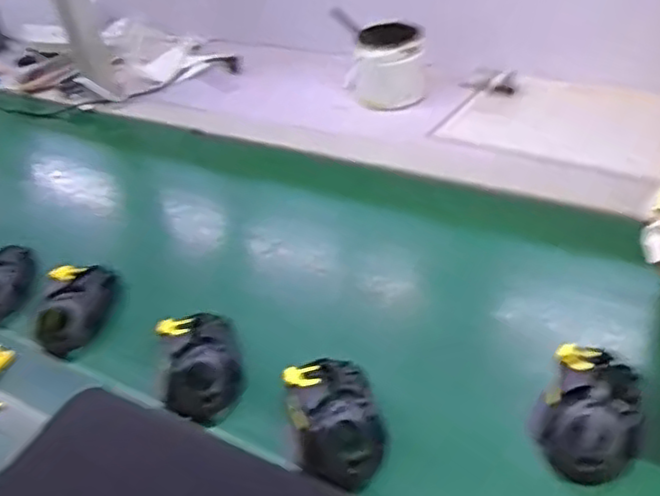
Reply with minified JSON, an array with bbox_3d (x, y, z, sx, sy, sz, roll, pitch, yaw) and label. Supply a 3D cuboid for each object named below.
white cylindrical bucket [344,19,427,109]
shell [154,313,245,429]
[{"bbox_3d":[0.080,-0.251,0.964,0.100,0.094,0.105,-1,37,9],"label":"white cylindrical bucket"},{"bbox_3d":[-0.115,0.100,0.614,0.072,0.043,0.110,-16,37,-11],"label":"shell"}]

